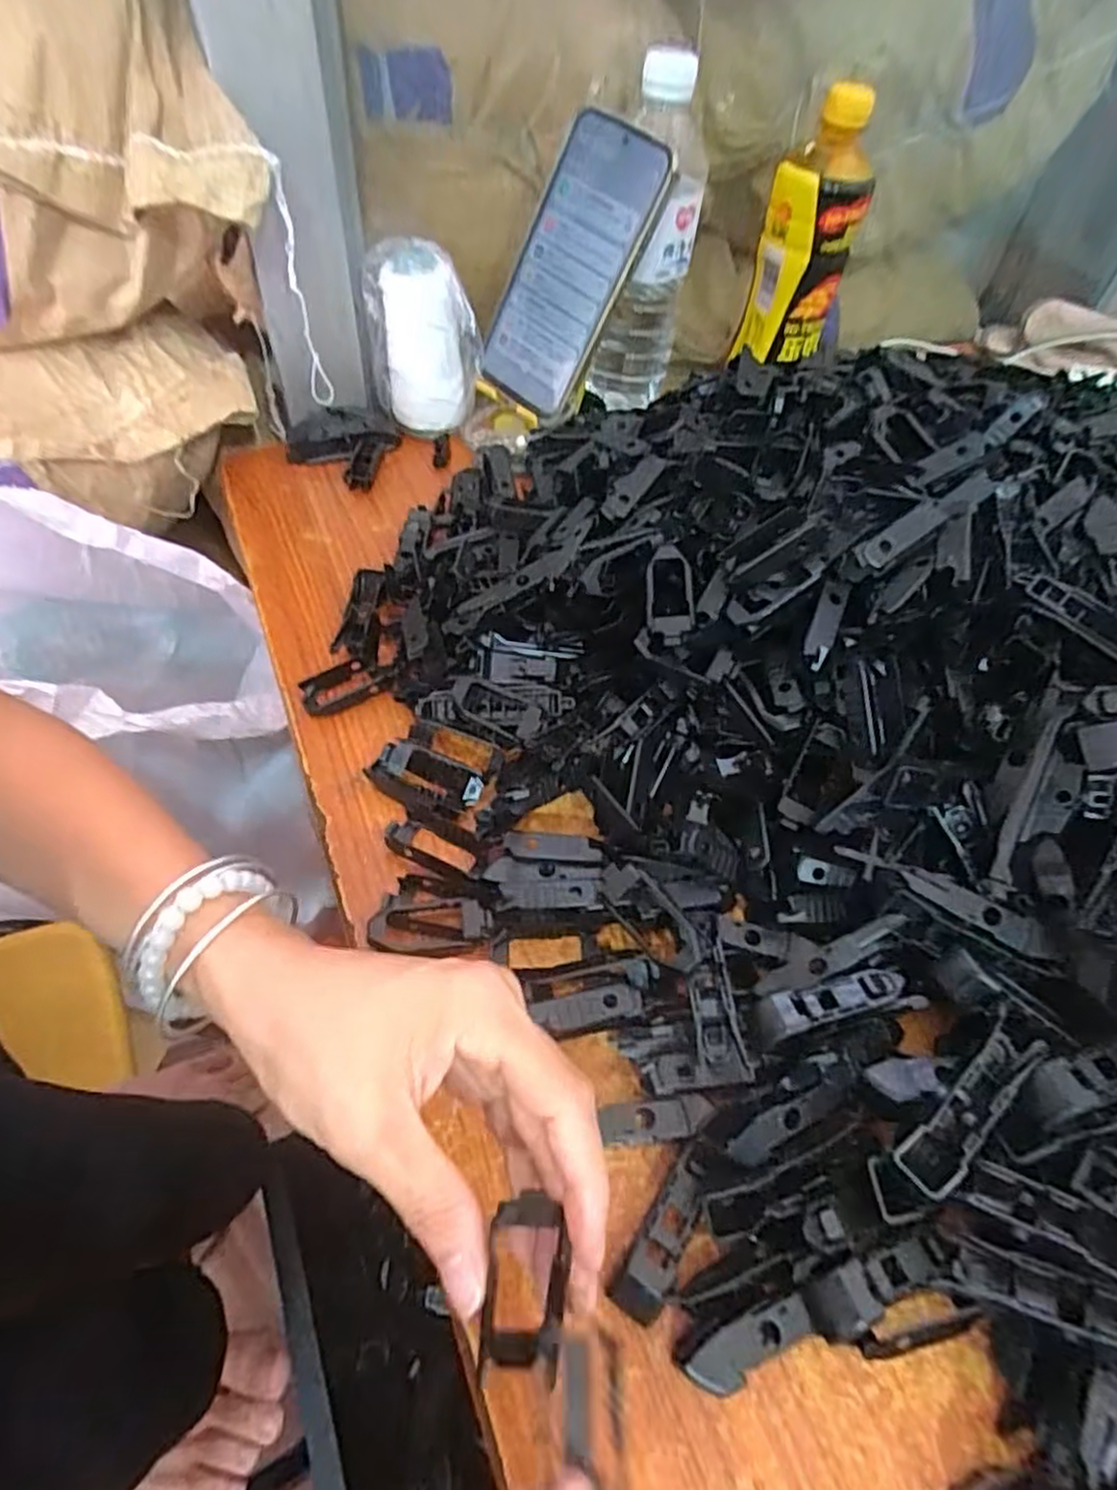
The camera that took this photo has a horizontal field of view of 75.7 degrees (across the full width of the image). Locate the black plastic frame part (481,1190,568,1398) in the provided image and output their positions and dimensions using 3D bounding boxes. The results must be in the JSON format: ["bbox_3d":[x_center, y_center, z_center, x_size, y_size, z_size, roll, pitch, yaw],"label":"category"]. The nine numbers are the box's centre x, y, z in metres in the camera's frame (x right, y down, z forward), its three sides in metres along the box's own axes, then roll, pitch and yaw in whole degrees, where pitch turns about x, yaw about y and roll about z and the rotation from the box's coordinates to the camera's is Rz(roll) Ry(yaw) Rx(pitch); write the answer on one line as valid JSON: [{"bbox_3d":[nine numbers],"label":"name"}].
[{"bbox_3d":[-0.010,0.155,0.203,0.022,0.012,0.054,6,94,1],"label":"black plastic frame part"}]

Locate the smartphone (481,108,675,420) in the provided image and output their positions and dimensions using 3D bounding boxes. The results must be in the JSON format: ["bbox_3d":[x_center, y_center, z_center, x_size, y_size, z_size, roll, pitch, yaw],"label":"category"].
[{"bbox_3d":[0.007,-0.305,0.467,0.076,0.161,0.015,40,32,15],"label":"smartphone"}]

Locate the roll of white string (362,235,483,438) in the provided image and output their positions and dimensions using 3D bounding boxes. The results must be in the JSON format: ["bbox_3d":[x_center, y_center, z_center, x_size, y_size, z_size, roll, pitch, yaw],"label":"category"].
[{"bbox_3d":[-0.093,-0.280,0.499,0.061,0.102,0.054,-29,62,-24],"label":"roll of white string"}]

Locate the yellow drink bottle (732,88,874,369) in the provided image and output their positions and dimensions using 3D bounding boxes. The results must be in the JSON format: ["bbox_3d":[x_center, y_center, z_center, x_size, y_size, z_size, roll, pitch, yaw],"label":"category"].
[{"bbox_3d":[0.185,-0.381,0.533,0.065,0.161,0.080,14,54,4],"label":"yellow drink bottle"}]

